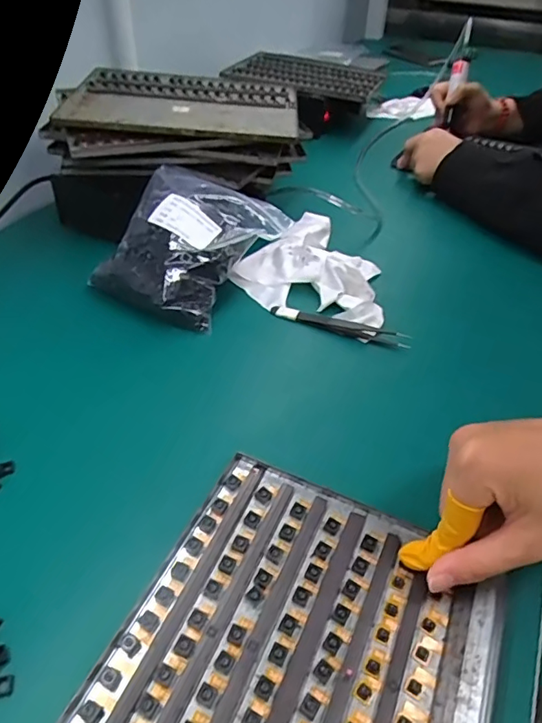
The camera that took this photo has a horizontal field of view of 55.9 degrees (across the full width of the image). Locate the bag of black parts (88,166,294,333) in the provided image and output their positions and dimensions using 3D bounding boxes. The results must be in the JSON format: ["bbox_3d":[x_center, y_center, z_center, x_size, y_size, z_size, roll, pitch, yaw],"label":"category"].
[{"bbox_3d":[-0.077,-0.116,0.487,0.130,0.069,0.154,24,47,19],"label":"bag of black parts"}]

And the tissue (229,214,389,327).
[{"bbox_3d":[0.040,-0.113,0.523,0.142,0.030,0.194,8,44,3],"label":"tissue"}]

